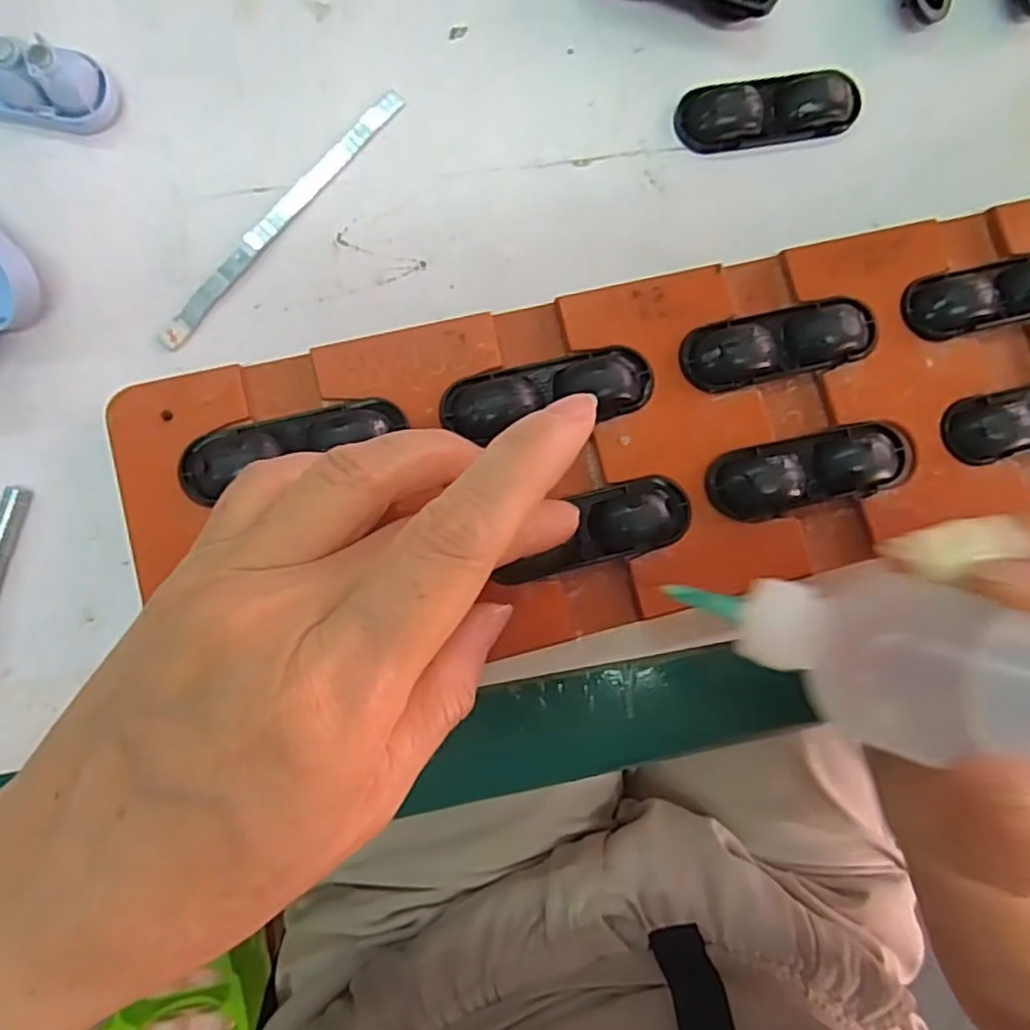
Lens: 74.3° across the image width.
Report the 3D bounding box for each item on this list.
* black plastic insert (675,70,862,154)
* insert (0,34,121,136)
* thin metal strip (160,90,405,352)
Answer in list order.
[{"bbox_3d":[0.082,-0.129,0.217,0.061,0.005,0.020,-13,91,-7],"label":"black plastic insert"},{"bbox_3d":[-0.143,-0.120,0.186,0.058,0.018,0.017,8,89,-7],"label":"insert"},{"bbox_3d":[-0.069,-0.089,0.202,0.007,0.004,0.101,41,85,-5],"label":"thin metal strip"}]

